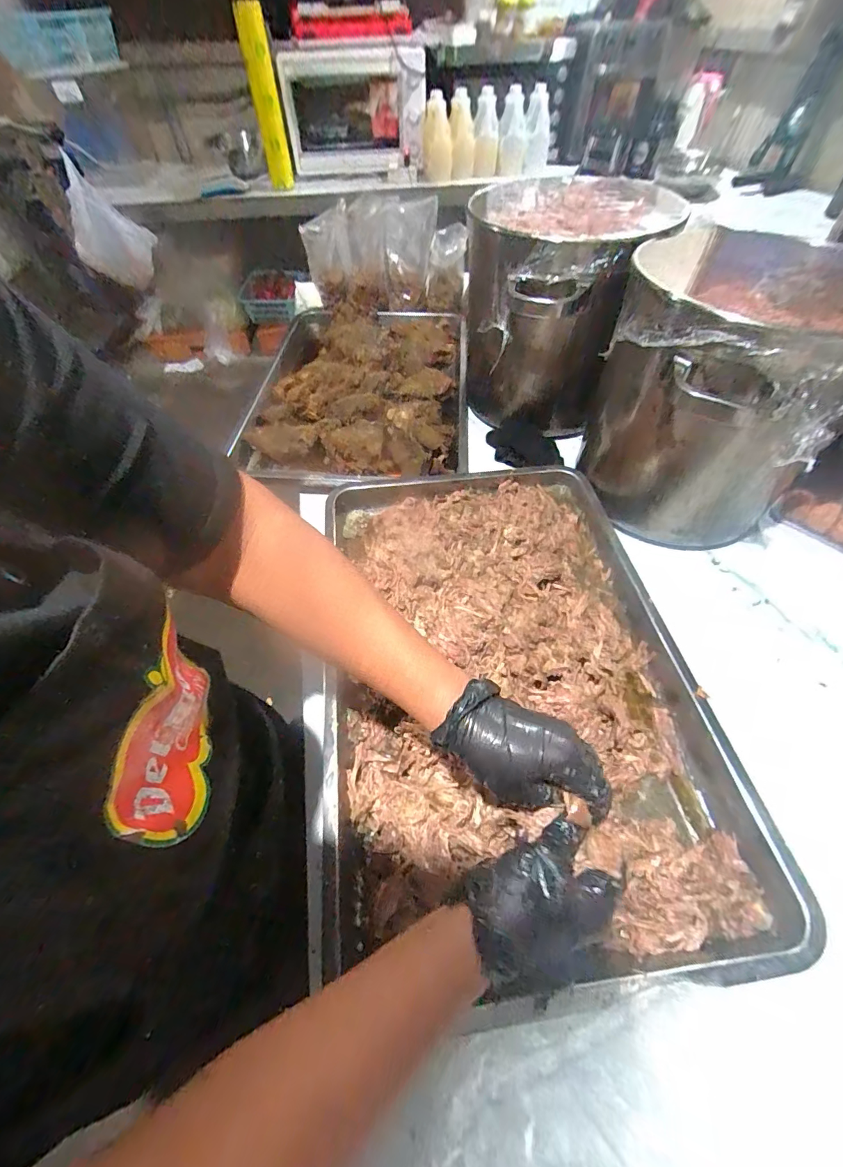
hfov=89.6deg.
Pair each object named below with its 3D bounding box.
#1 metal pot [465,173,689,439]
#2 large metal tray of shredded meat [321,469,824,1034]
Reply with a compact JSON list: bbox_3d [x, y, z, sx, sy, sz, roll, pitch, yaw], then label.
[{"bbox_3d":[0.190,-0.420,0.681,0.257,0.286,0.257,-1,55,1],"label":"metal pot"},{"bbox_3d":[0.090,0.075,0.483,0.387,0.075,0.578,-4,55,-6],"label":"large metal tray of shredded meat"}]

